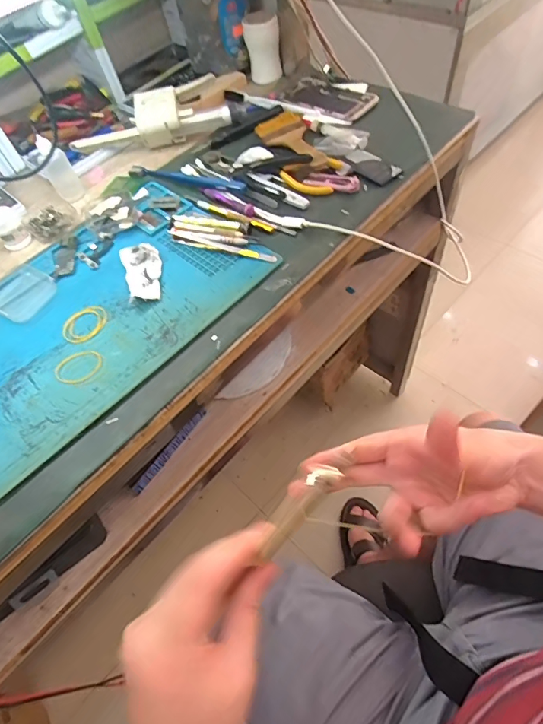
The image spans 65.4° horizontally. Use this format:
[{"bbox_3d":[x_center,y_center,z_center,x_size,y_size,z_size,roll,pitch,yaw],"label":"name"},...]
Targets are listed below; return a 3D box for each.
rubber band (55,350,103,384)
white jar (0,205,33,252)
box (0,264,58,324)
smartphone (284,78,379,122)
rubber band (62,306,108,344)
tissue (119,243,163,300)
[{"bbox_3d":[-0.193,0.005,0.420,0.049,0.004,0.037,-13,56,0],"label":"rubber band"},{"bbox_3d":[-0.335,-0.172,0.539,0.036,0.038,0.034,-4,57,6],"label":"white jar"},{"bbox_3d":[-0.283,-0.079,0.480,0.067,0.011,0.064,26,65,23],"label":"box"},{"bbox_3d":[0.084,-0.392,0.632,0.143,0.009,0.074,31,68,26],"label":"smartphone"},{"bbox_3d":[-0.199,-0.042,0.450,0.049,0.004,0.043,-42,61,-18],"label":"rubber band"},{"bbox_3d":[-0.142,-0.101,0.473,0.042,0.016,0.078,-20,57,-4],"label":"tissue"}]

